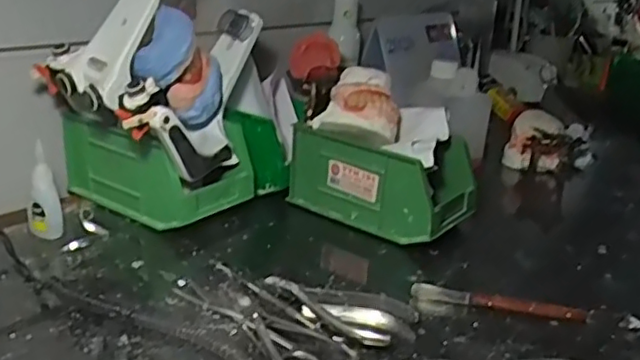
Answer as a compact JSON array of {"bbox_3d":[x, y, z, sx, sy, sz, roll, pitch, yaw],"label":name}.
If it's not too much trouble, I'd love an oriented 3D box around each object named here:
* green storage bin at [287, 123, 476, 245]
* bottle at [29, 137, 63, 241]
[{"bbox_3d":[0.065,-0.005,0.666,0.168,0.082,0.097,19,25,33],"label":"green storage bin"},{"bbox_3d":[-0.238,0.011,0.563,0.024,0.082,0.022,-8,24,-31],"label":"bottle"}]

